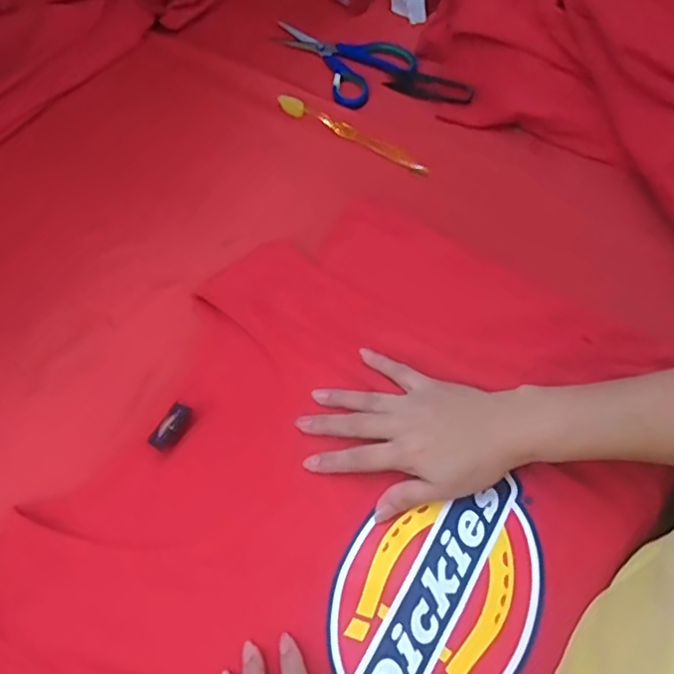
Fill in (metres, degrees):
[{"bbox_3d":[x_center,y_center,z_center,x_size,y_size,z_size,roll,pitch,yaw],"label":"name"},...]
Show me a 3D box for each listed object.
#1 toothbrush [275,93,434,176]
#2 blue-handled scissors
[{"bbox_3d":[0.016,-0.208,0.609,0.180,0.015,0.021,33,70,14],"label":"toothbrush"},{"bbox_3d":[-0.001,-0.322,0.663,0.099,0.016,0.165,-40,64,-14],"label":"blue-handled scissors"}]

